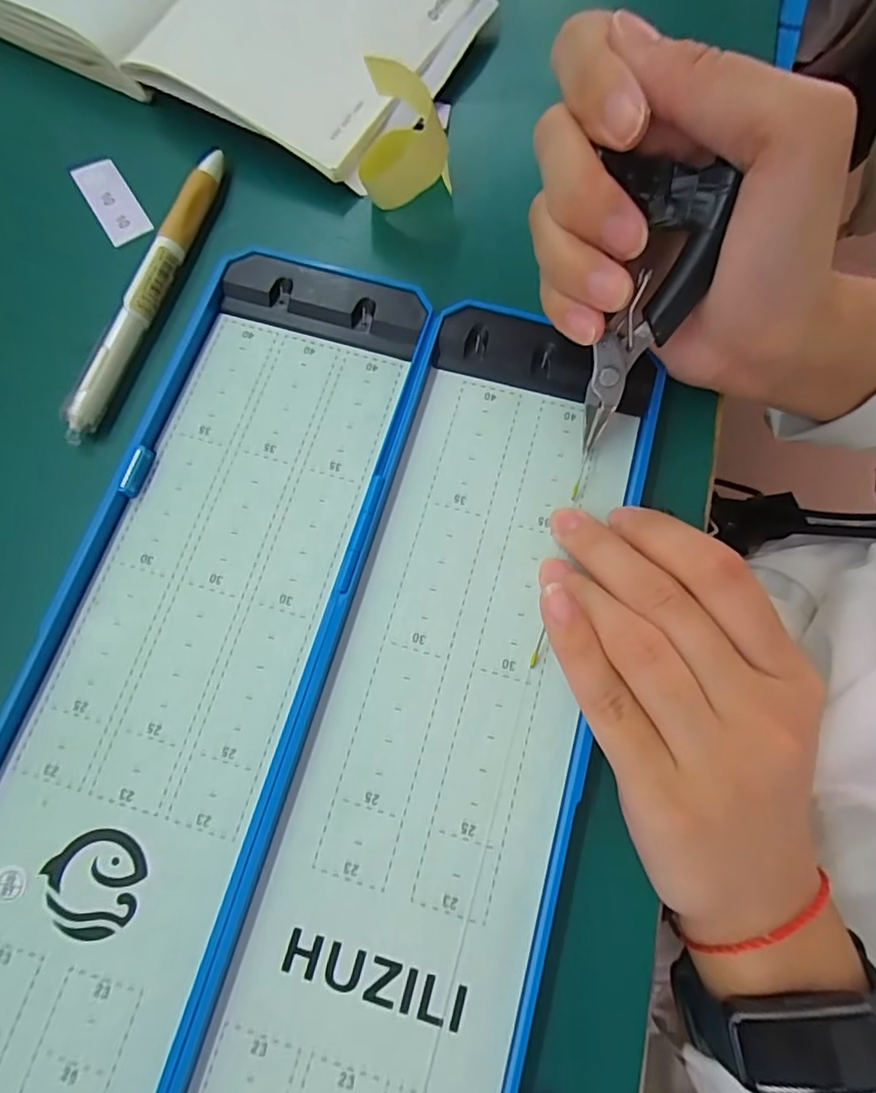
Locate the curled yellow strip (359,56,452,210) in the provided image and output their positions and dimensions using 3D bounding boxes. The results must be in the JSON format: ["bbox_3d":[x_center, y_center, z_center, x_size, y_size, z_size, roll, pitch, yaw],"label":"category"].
[{"bbox_3d":[-0.013,-0.168,0.220,0.035,0.035,0.040,4,73,1],"label":"curled yellow strip"}]

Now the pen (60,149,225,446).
[{"bbox_3d":[-0.115,-0.104,0.214,0.010,0.010,0.136,15,74,5],"label":"pen"}]

